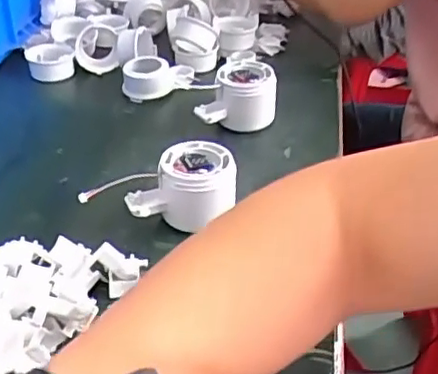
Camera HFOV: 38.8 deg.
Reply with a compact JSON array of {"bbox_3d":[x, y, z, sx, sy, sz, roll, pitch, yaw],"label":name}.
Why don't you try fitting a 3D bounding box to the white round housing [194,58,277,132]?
[{"bbox_3d":[0.017,-0.087,0.615,0.079,0.054,0.059,-1,34,-4],"label":"white round housing"}]

